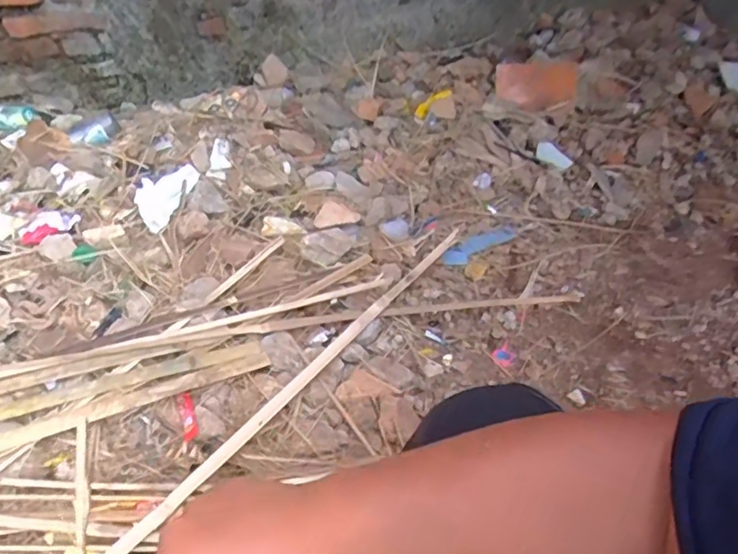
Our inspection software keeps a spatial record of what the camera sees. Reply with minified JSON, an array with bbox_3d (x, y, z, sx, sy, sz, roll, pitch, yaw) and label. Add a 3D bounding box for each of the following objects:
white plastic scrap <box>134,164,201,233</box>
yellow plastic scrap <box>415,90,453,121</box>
[{"bbox_3d":[-0.424,-0.177,1.181,0.096,0.022,0.192,14,47,7],"label":"white plastic scrap"},{"bbox_3d":[0.167,-0.453,1.486,0.117,0.014,0.049,-42,61,-13],"label":"yellow plastic scrap"}]

